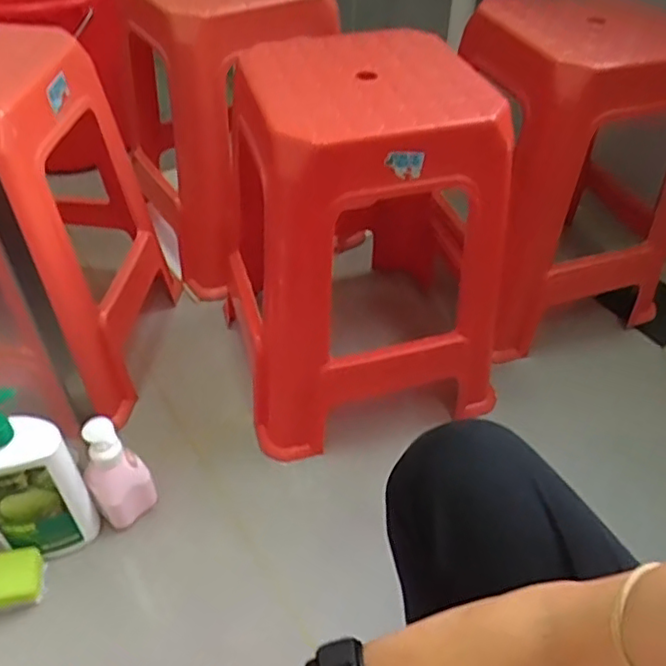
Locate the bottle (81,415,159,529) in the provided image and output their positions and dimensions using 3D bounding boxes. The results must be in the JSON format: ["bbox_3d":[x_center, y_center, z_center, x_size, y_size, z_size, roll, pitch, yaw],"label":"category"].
[{"bbox_3d":[-0.266,0.171,0.783,0.070,0.152,0.054,-31,53,-29],"label":"bottle"}]

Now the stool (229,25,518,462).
[{"bbox_3d":[0.038,-0.108,0.880,0.332,0.491,0.332,-11,46,-13],"label":"stool"}]

